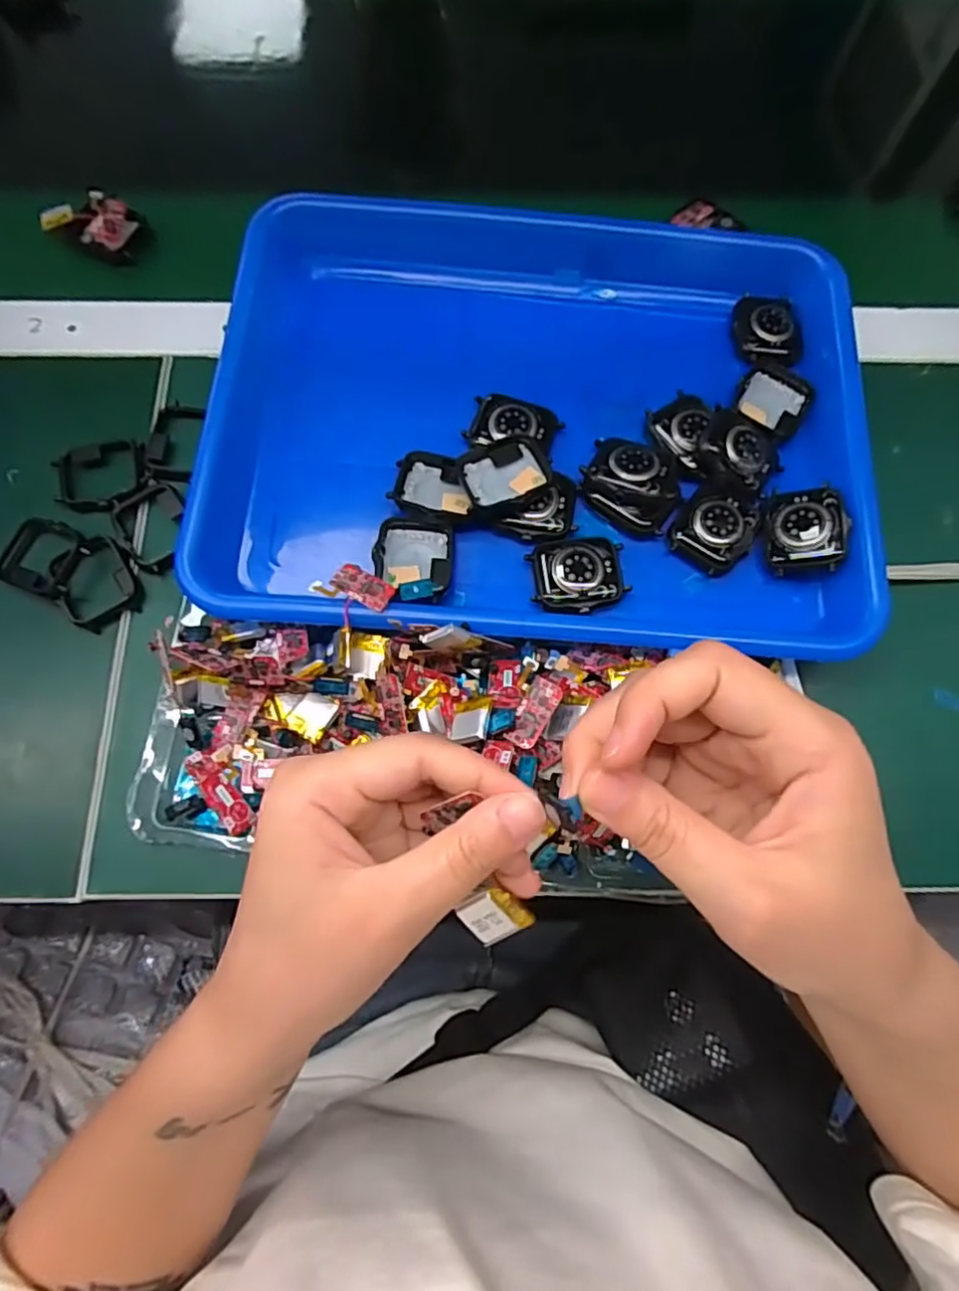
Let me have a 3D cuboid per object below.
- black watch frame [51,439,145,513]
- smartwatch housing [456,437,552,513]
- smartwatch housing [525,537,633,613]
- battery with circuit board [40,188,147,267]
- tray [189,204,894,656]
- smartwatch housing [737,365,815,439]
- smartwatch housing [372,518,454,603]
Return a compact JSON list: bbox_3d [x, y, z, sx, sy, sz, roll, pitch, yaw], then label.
[{"bbox_3d":[-0.199,-0.089,0.334,0.045,0.006,0.040,-9,73,-4],"label":"black watch frame"},{"bbox_3d":[0.012,-0.084,0.316,0.043,0.014,0.035,-21,74,-7],"label":"smartwatch housing"},{"bbox_3d":[0.048,-0.035,0.307,0.044,0.006,0.036,-7,73,-3],"label":"smartwatch housing"},{"bbox_3d":[-0.236,-0.259,0.393,0.050,0.022,0.032,11,73,3],"label":"battery with circuit board"},{"bbox_3d":[0.032,-0.121,0.339,0.323,0.051,0.258,4,73,0],"label":"tray"},{"bbox_3d":[0.158,-0.132,0.341,0.036,0.005,0.039,29,74,8],"label":"smartwatch housing"},{"bbox_3d":[-0.031,-0.042,0.308,0.037,0.010,0.040,7,73,1],"label":"smartwatch housing"}]

